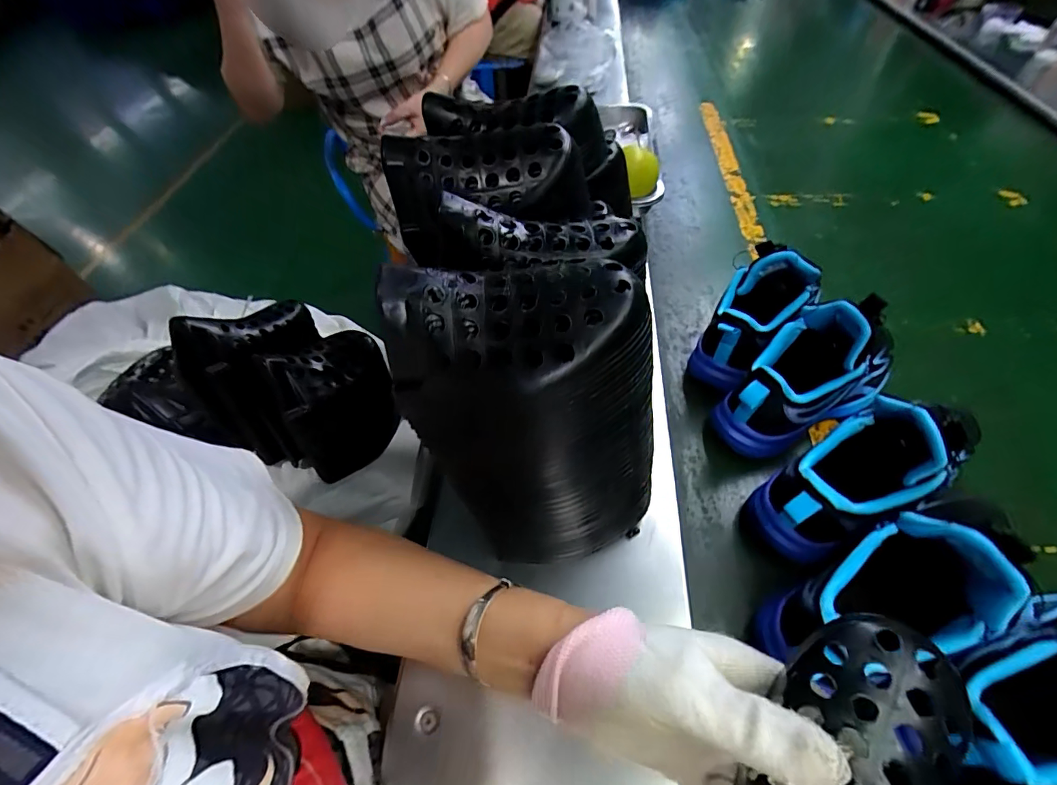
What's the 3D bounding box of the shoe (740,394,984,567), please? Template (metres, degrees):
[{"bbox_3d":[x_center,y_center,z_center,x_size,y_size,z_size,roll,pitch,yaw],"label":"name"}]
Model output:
[{"bbox_3d":[0.262,0.073,0.371,0.178,0.092,0.077,-48,52,21],"label":"shoe"}]

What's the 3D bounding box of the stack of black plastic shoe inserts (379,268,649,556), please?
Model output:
[{"bbox_3d":[0.009,0.025,0.305,0.152,0.243,0.089,-13,52,-6],"label":"stack of black plastic shoe inserts"}]

